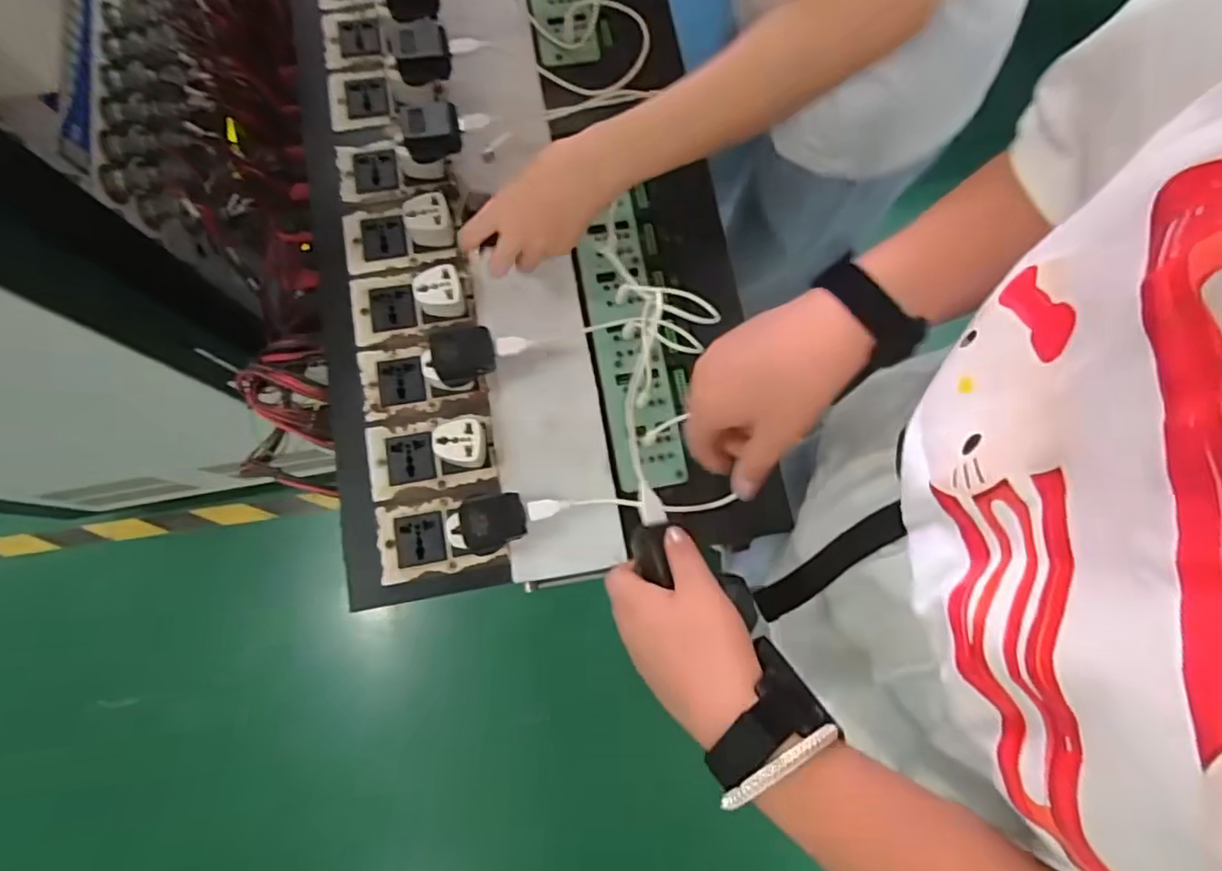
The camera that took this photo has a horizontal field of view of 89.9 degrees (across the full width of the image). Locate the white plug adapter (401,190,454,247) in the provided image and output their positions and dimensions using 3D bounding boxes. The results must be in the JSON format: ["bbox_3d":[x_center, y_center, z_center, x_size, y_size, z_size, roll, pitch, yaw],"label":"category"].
[{"bbox_3d":[-0.163,-0.193,0.550,0.041,0.034,0.034,-16,77,-3],"label":"white plug adapter"}]

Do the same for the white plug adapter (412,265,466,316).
[{"bbox_3d":[-0.149,-0.126,0.536,0.039,0.031,0.033,-7,77,-1],"label":"white plug adapter"}]

